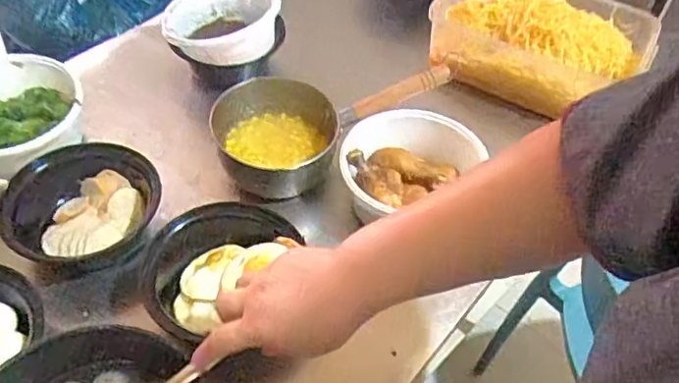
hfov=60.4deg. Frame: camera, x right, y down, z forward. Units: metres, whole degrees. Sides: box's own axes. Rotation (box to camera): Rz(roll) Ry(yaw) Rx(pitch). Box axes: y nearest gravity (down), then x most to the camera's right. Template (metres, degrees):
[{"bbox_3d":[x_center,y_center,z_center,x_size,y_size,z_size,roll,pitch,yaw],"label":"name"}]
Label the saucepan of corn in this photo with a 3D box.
[{"bbox_3d":[-0.010,-0.087,0.755,0.296,0.105,0.150,-5,51,-10],"label":"saucepan of corn"}]

